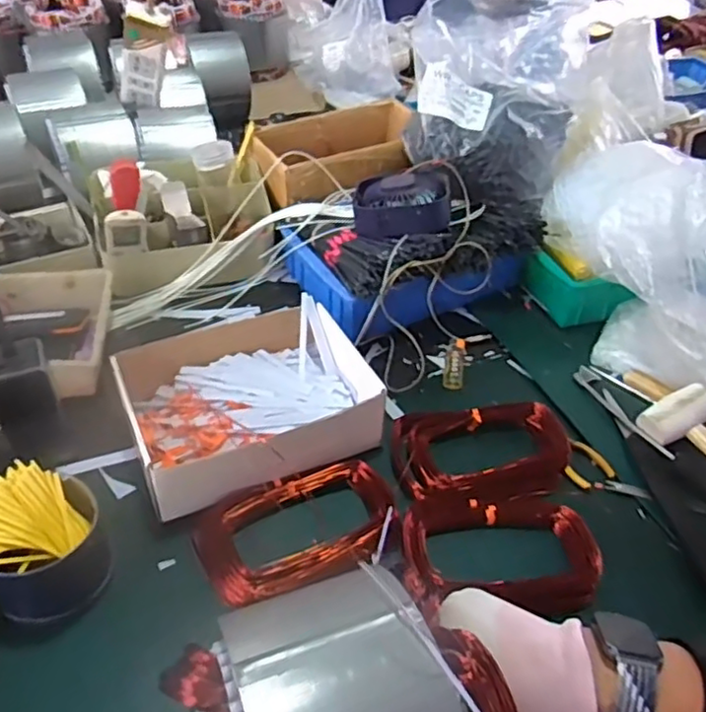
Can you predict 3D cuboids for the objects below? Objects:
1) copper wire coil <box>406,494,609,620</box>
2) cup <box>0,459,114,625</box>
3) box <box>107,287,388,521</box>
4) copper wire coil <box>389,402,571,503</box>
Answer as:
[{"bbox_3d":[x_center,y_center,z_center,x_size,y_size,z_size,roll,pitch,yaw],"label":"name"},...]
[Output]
[{"bbox_3d":[0.133,0.177,0.591,0.177,0.024,0.114,-2,43,-7],"label":"copper wire coil"},{"bbox_3d":[-0.265,0.155,0.544,0.094,0.091,0.092,3,43,-2],"label":"cup"},{"bbox_3d":[-0.112,0.042,0.682,0.243,0.064,0.201,-15,46,-20],"label":"box"},{"bbox_3d":[0.135,0.097,0.674,0.182,0.026,0.118,-9,45,-15],"label":"copper wire coil"}]

